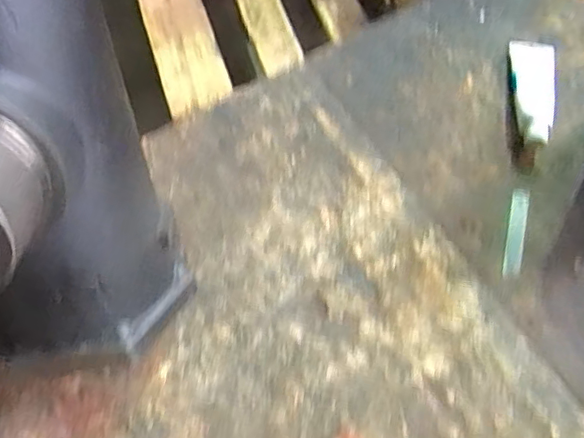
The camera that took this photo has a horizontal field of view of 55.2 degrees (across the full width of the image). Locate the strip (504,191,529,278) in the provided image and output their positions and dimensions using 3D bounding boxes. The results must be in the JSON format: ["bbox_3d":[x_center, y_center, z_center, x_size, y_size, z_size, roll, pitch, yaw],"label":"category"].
[{"bbox_3d":[0.241,0.015,0.600,0.019,0.004,0.100,15,72,-2],"label":"strip"}]

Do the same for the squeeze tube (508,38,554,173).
[{"bbox_3d":[0.285,-0.142,0.649,0.049,0.039,0.180,5,66,6],"label":"squeeze tube"}]

